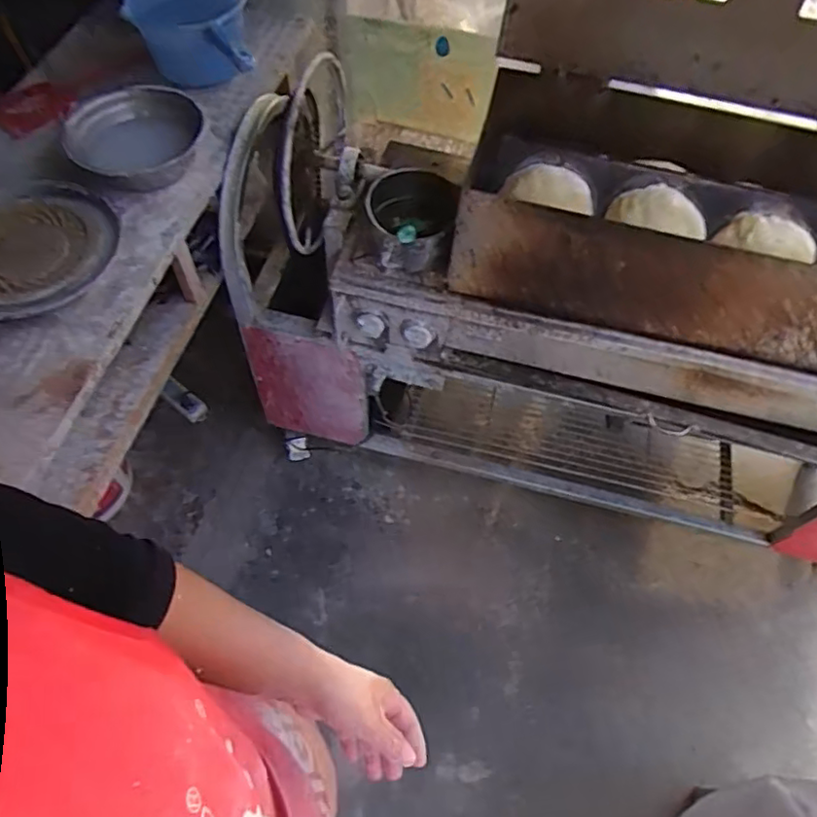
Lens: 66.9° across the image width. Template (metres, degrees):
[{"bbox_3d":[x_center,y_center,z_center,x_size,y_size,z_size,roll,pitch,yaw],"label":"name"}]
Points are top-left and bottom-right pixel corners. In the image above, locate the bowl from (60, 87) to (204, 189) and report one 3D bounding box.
[{"bbox_3d":[-0.363,-0.363,0.825,0.170,0.048,0.170,1,59,-2],"label":"bowl"}]

